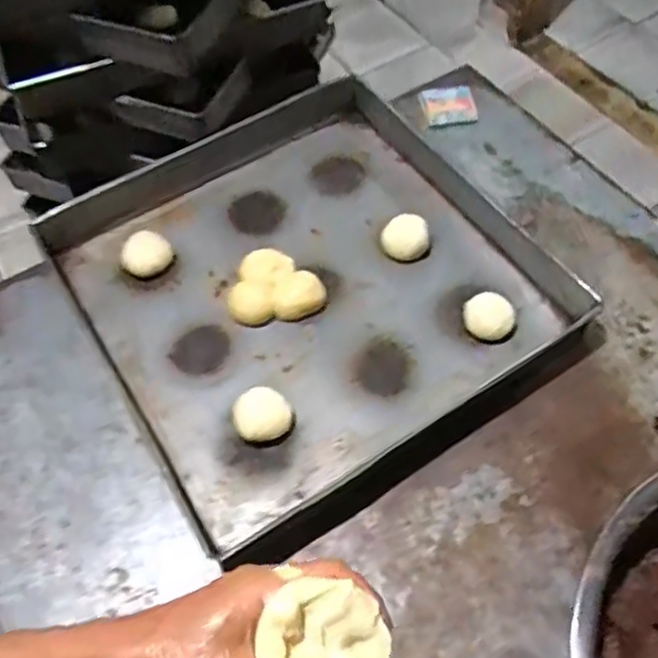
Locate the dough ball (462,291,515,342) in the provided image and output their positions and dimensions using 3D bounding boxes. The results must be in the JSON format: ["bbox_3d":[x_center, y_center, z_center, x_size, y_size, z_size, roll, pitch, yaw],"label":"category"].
[{"bbox_3d":[0.172,-0.011,0.723,0.053,0.033,0.050,-1,58,2],"label":"dough ball"}]

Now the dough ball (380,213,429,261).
[{"bbox_3d":[0.089,-0.105,0.783,0.054,0.032,0.049,6,58,7],"label":"dough ball"}]

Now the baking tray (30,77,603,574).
[{"bbox_3d":[-0.021,-0.060,0.767,0.479,0.069,0.477,-31,61,-15],"label":"baking tray"}]

